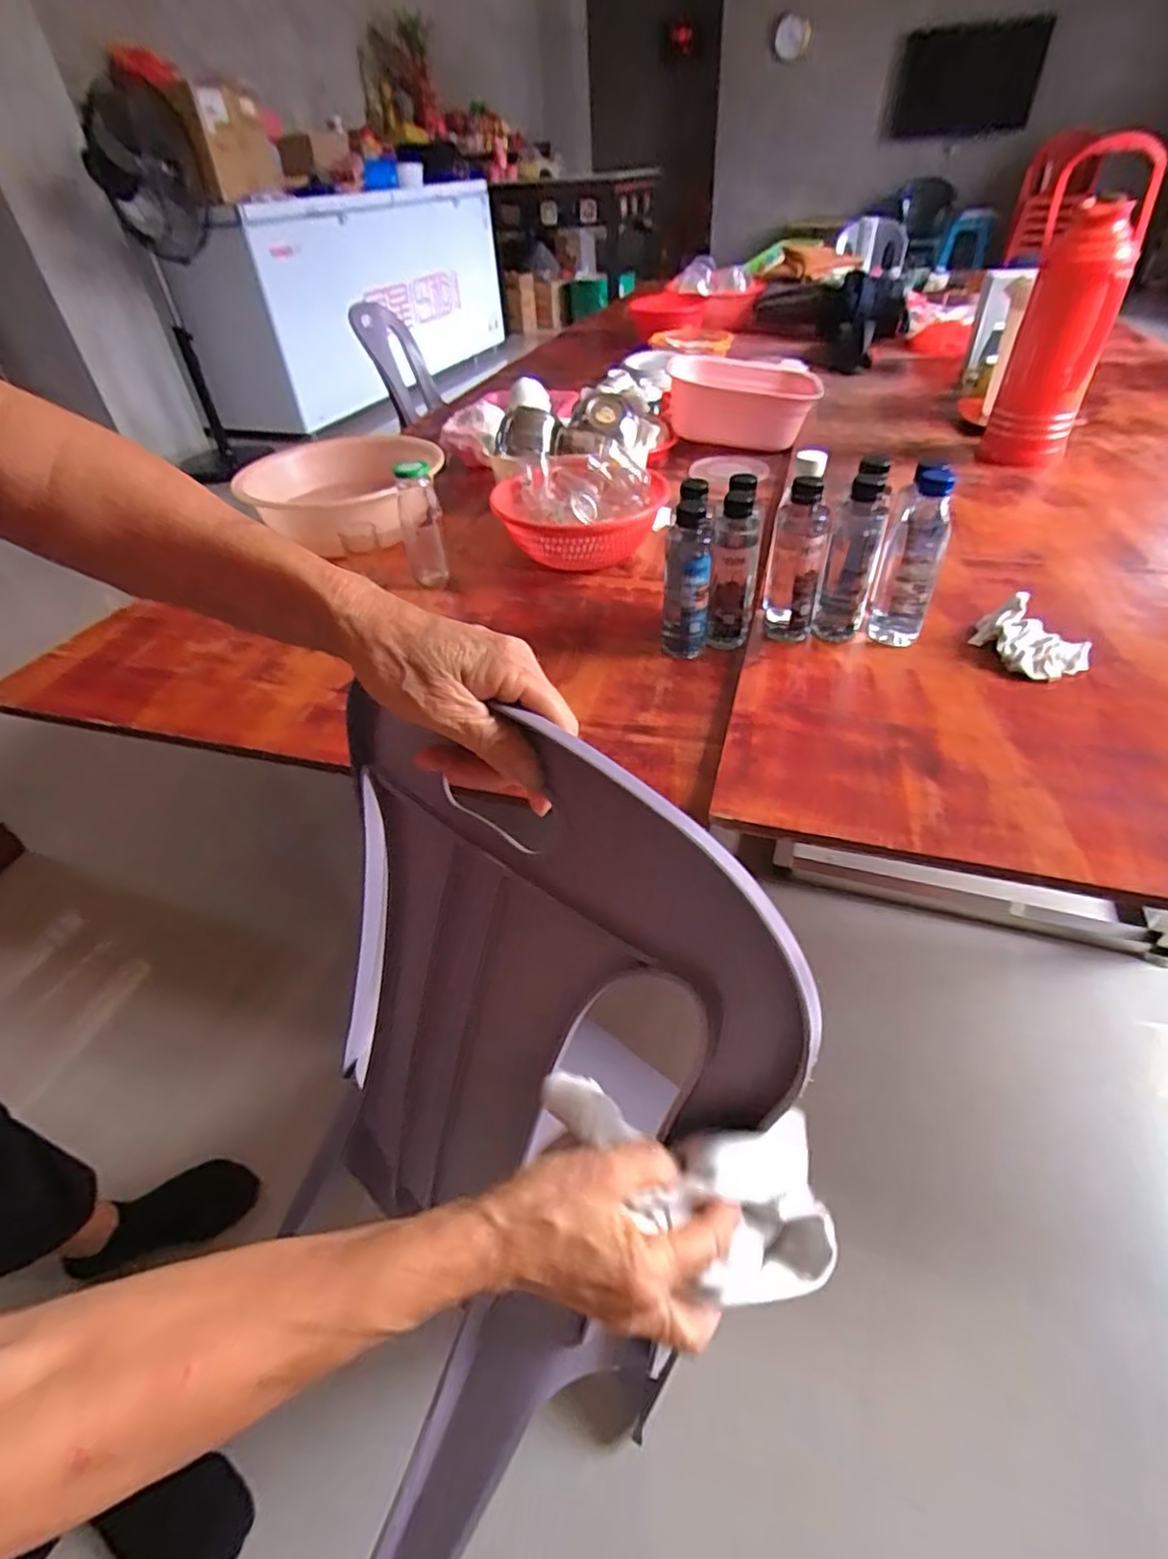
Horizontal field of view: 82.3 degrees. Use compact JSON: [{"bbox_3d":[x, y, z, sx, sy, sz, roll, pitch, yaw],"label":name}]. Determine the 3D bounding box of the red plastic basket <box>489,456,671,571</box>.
[{"bbox_3d":[-0.022,-0.390,1.010,0.254,0.116,0.210,15,45,19],"label":"red plastic basket"}]

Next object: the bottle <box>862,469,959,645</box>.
[{"bbox_3d":[0.367,-0.247,0.746,0.067,0.180,0.071,15,45,19],"label":"bottle"}]

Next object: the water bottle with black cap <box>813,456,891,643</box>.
[{"bbox_3d":[0.301,-0.252,0.752,0.054,0.188,0.060,14,47,20],"label":"water bottle with black cap"}]

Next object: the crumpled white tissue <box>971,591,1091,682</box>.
[{"bbox_3d":[0.488,-0.154,0.729,0.116,0.049,0.086,28,51,30],"label":"crumpled white tissue"}]

